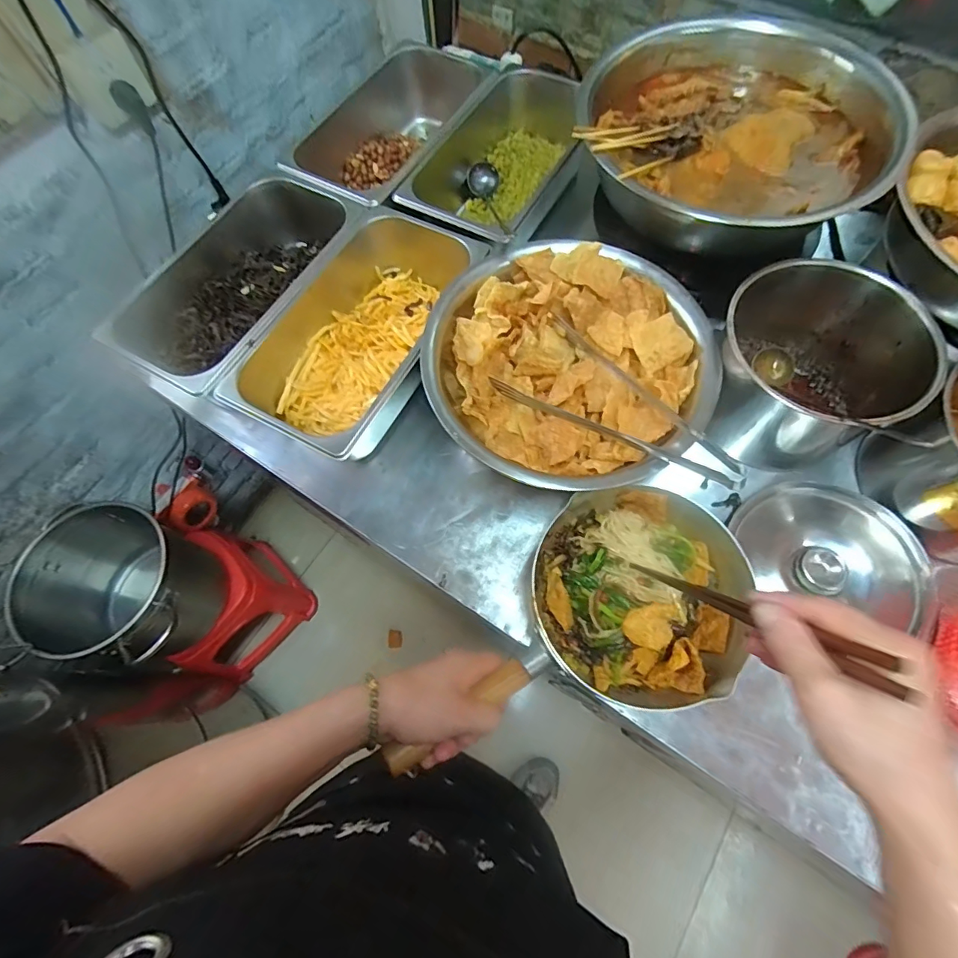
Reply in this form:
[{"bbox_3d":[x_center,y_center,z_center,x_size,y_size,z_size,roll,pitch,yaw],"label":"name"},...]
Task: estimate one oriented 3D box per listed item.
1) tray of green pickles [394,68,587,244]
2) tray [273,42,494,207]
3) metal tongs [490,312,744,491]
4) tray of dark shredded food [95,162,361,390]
[{"bbox_3d":[0.041,-0.453,0.691,0.194,0.100,0.337,24,72,11],"label":"tray of green pickles"},{"bbox_3d":[-0.113,-0.517,0.712,0.166,0.089,0.329,26,73,12],"label":"tray"},{"bbox_3d":[0.146,-0.071,0.512,0.113,0.038,0.274,-46,63,-2],"label":"metal tongs"},{"bbox_3d":[-0.291,-0.246,0.617,0.191,0.093,0.328,31,74,13],"label":"tray of dark shredded food"}]

